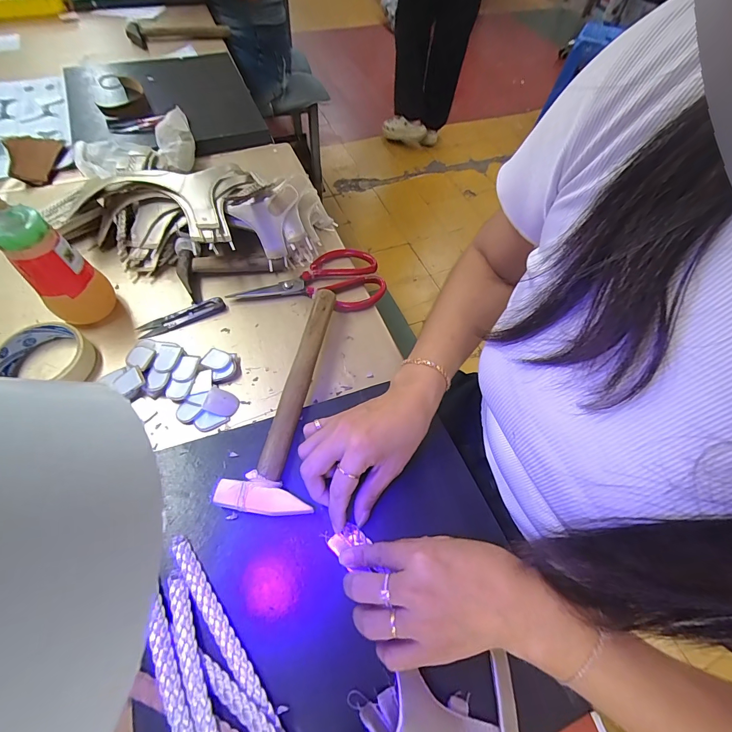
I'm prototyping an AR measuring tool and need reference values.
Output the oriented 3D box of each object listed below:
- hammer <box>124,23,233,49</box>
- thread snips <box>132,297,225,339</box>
[{"bbox_3d":[-0.409,-0.734,0.806,0.211,0.023,0.063,-18,63,-14],"label":"hammer"},{"bbox_3d":[-0.220,-0.058,0.440,0.098,0.008,0.025,-25,65,-17],"label":"thread snips"}]

